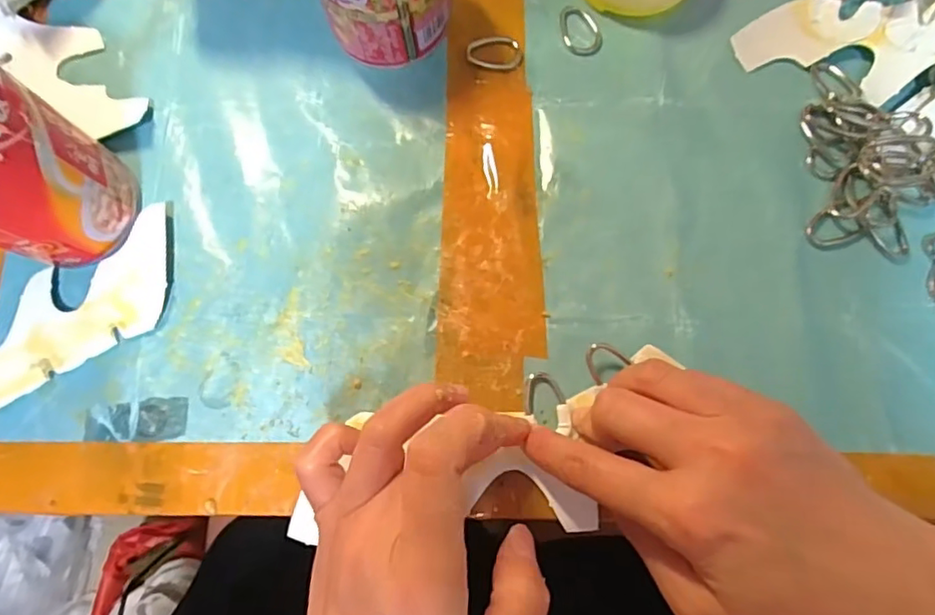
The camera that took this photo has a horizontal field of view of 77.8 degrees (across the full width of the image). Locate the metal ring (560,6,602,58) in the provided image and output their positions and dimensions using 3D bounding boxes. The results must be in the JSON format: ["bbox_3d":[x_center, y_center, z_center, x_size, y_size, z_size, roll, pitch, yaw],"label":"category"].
[{"bbox_3d":[0.061,-0.149,0.308,0.021,0.005,0.029,-17,81,-1],"label":"metal ring"}]

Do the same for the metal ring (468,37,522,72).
[{"bbox_3d":[0.015,-0.134,0.305,0.029,0.007,0.016,9,81,3],"label":"metal ring"}]

